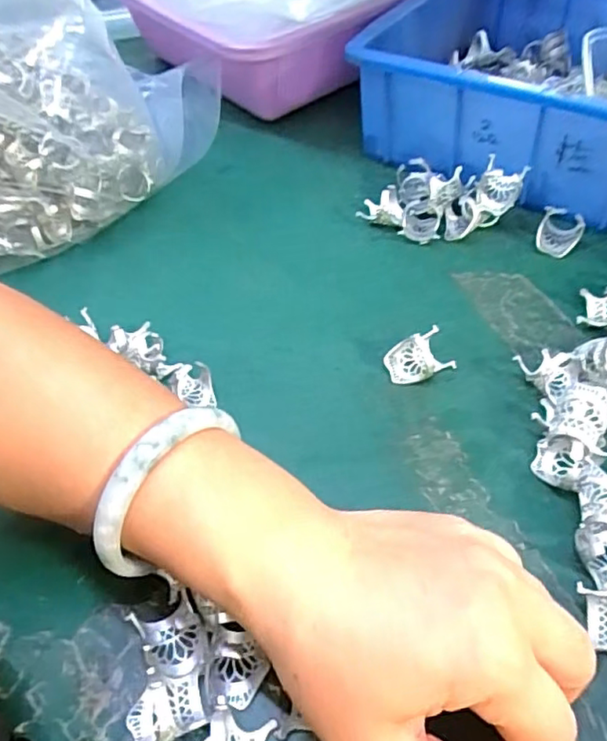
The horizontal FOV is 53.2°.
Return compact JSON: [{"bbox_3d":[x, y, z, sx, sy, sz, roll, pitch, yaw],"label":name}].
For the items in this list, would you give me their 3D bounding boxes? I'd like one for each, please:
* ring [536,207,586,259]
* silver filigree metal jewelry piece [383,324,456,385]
[{"bbox_3d":[0.164,-0.090,0.386,0.027,0.021,0.023,17,54,20],"label":"ring"},{"bbox_3d":[0.063,-0.010,0.333,0.034,0.024,0.019,-18,50,-9],"label":"silver filigree metal jewelry piece"}]

